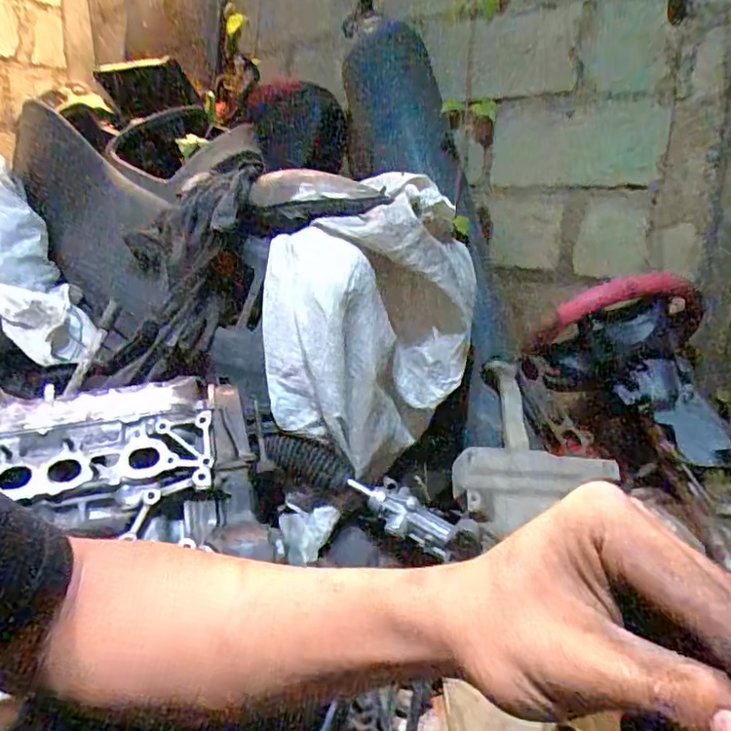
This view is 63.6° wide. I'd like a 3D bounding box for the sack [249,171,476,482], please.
[{"bbox_3d":[-0.001,-0.079,1.053,0.371,0.483,0.216,2,15,6],"label":"sack"}]

